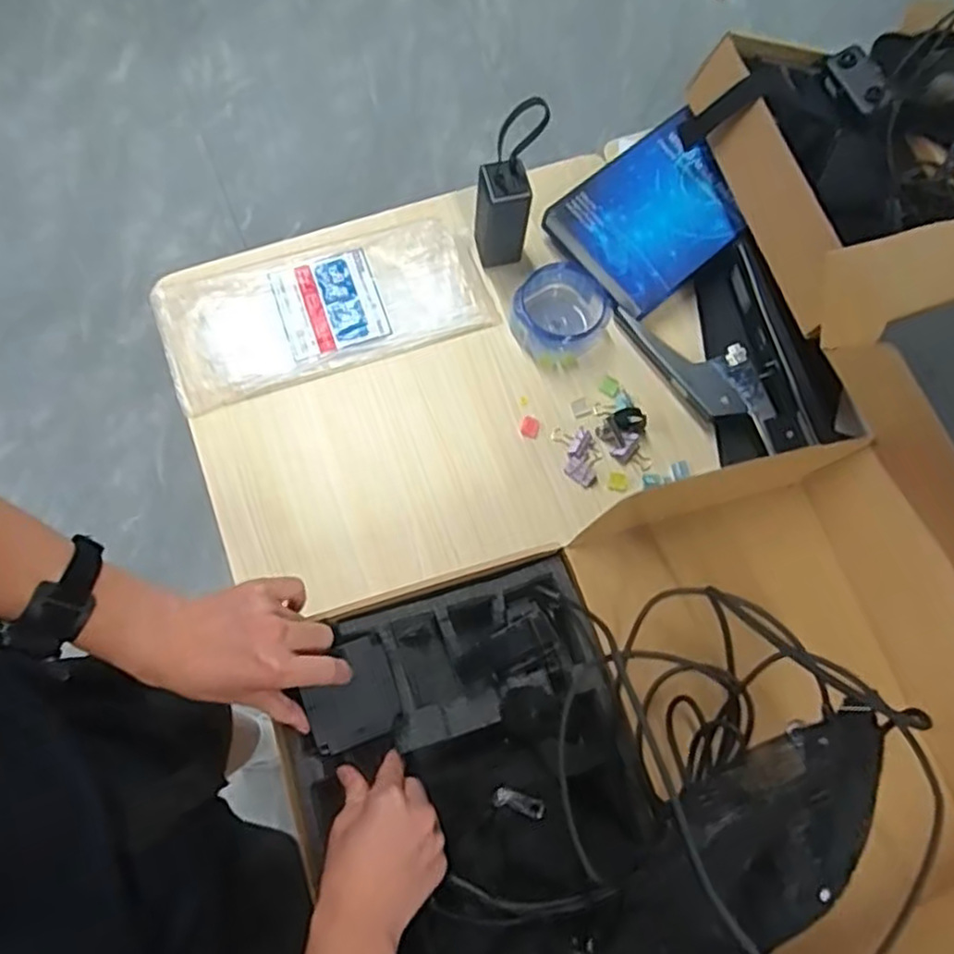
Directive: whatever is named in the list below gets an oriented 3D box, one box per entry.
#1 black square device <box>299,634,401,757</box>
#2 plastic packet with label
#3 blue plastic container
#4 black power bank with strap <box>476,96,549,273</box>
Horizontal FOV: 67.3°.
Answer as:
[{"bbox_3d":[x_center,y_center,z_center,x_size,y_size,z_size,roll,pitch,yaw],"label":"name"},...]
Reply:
[{"bbox_3d":[-0.102,0.176,0.580,0.073,0.012,0.077,-20,74,-8],"label":"black square device"},{"bbox_3d":[-0.179,-0.199,0.848,0.373,0.026,0.159,-18,74,-8],"label":"plastic packet with label"},{"bbox_3d":[0.096,-0.190,0.841,0.110,0.063,0.095,-21,74,-9],"label":"blue plastic container"},{"bbox_3d":[0.034,-0.314,0.788,0.062,0.199,0.049,-1,72,-3],"label":"black power bank with strap"}]

